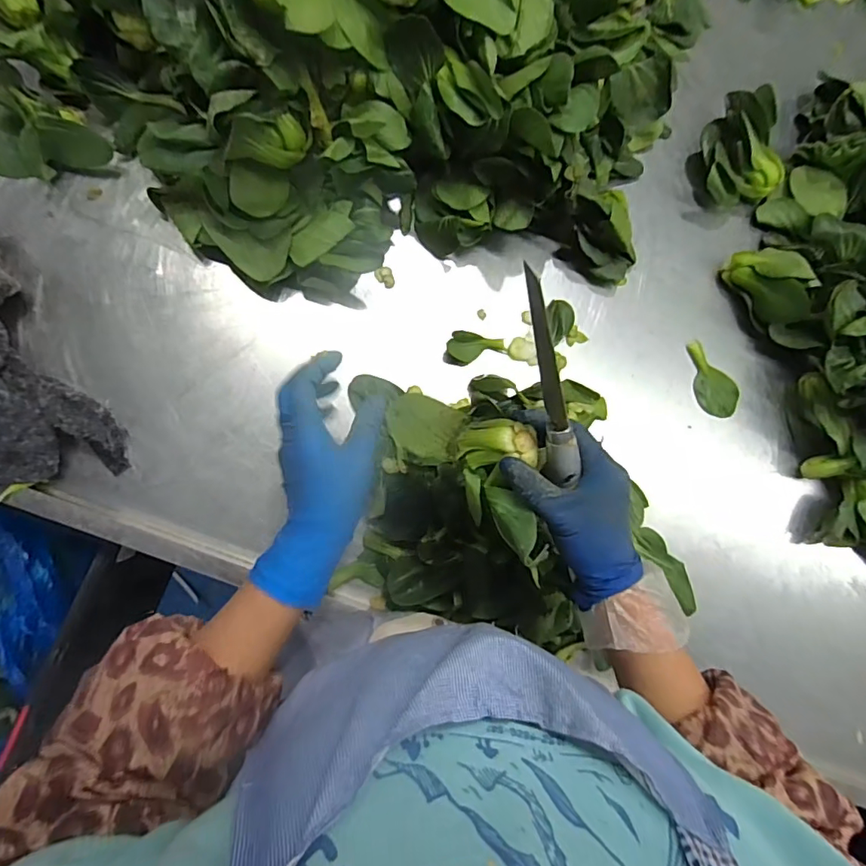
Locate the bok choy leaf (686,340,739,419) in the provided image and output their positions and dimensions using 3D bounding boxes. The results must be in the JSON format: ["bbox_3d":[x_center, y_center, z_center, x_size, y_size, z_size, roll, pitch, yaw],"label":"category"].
[{"bbox_3d":[0.313,-0.061,0.569,0.044,0.005,0.090,-19,88,-9],"label":"bok choy leaf"}]

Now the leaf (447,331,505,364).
[{"bbox_3d":[0.044,-0.088,0.533,0.059,0.021,0.030,7,84,-7],"label":"leaf"}]

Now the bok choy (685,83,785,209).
[{"bbox_3d":[0.347,-0.329,0.577,0.100,0.050,0.139,-1,85,-7],"label":"bok choy"}]

